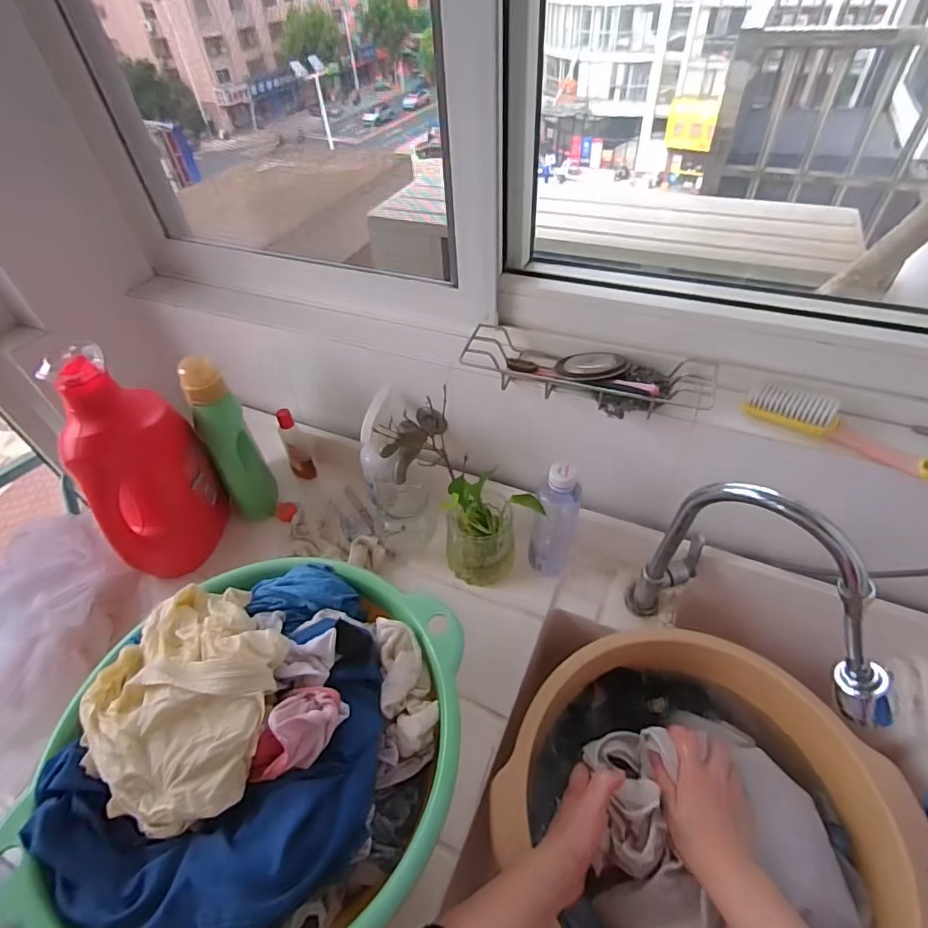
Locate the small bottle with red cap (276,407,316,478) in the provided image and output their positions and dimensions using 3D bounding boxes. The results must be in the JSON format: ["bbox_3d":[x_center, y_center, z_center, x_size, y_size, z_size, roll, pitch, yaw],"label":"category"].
[{"bbox_3d":[-0.280,-0.033,0.837,0.038,0.130,0.040,-24,50,-17],"label":"small bottle with red cap"}]

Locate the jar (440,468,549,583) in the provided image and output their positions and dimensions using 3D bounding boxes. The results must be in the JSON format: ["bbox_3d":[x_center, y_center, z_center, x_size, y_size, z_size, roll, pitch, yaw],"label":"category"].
[{"bbox_3d":[0.030,0.088,0.686,0.108,0.148,0.089,-21,49,-14],"label":"jar"}]

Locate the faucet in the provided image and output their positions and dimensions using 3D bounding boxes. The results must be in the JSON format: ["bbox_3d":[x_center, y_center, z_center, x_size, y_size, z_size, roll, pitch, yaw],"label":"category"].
[{"bbox_3d":[0.310,0.153,0.524,0.080,0.290,0.247,-23,50,-16],"label":"faucet"}]

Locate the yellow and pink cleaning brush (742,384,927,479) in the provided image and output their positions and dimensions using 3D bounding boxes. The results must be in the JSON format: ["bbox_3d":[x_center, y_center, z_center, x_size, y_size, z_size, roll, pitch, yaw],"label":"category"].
[{"bbox_3d":[0.393,-0.040,0.527,0.177,0.041,0.035,26,54,26],"label":"yellow and pink cleaning brush"}]

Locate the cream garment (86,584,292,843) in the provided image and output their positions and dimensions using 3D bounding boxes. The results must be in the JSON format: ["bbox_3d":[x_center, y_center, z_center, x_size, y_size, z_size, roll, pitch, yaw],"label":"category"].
[{"bbox_3d":[-0.239,0.197,0.435,0.162,0.063,0.193,-37,55,-27],"label":"cream garment"}]

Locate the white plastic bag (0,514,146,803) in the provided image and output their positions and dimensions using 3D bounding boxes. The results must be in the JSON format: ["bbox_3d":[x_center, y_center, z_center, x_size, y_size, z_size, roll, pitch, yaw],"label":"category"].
[{"bbox_3d":[-0.585,0.223,0.652,0.239,0.094,0.276,20,52,21],"label":"white plastic bag"}]

